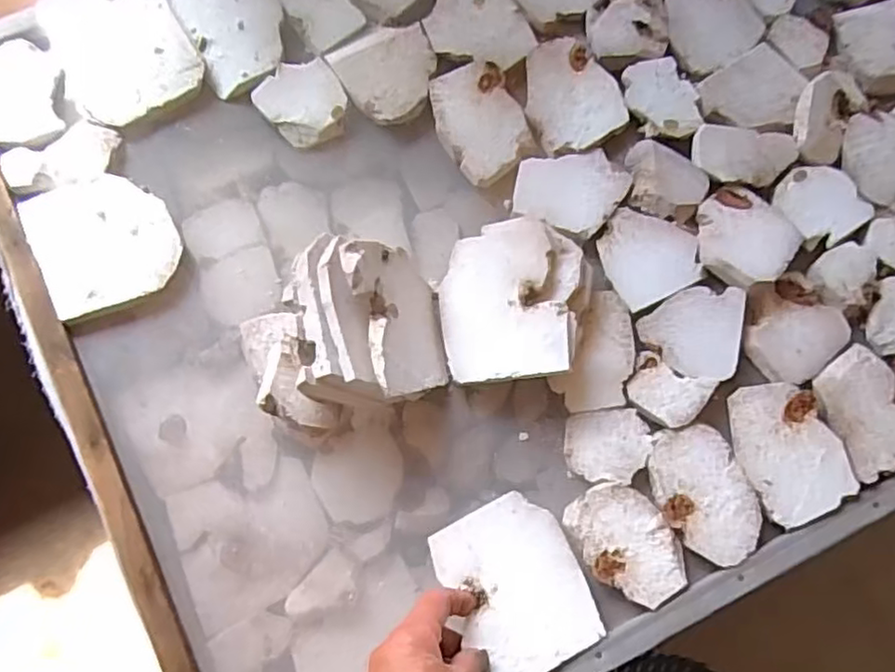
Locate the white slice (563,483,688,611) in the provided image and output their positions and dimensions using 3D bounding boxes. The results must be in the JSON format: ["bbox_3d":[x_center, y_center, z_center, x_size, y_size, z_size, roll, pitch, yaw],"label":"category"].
[{"bbox_3d":[0.128,0.146,0.471,0.060,0.013,0.085,-32,78,-8],"label":"white slice"}]

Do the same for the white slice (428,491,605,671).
[{"bbox_3d":[0.047,0.173,0.463,0.091,0.019,0.109,-26,77,-6],"label":"white slice"}]

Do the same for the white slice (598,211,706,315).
[{"bbox_3d":[0.158,-0.067,0.525,0.070,0.007,0.075,-25,77,-6],"label":"white slice"}]

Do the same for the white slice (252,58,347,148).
[{"bbox_3d":[-0.124,-0.198,0.570,0.068,0.020,0.067,0,76,0],"label":"white slice"}]

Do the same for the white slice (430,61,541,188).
[{"bbox_3d":[0.028,-0.181,0.561,0.069,0.012,0.099,-25,77,-6],"label":"white slice"}]

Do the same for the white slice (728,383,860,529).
[{"bbox_3d":[0.248,0.081,0.483,0.068,0.008,0.098,-18,76,-4],"label":"white slice"}]

